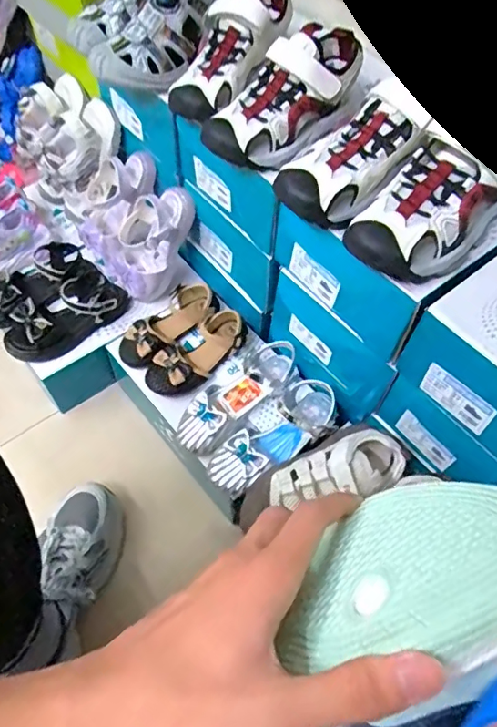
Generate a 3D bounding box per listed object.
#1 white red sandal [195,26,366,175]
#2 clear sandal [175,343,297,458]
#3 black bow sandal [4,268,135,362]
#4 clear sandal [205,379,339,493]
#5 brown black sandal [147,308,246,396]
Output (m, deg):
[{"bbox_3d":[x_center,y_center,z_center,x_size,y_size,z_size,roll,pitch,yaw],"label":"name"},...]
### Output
[{"bbox_3d":[0.048,-0.319,0.593,0.208,0.078,0.084,-43,67,-2],"label":"white red sandal"},{"bbox_3d":[-0.015,0.042,0.724,0.200,0.064,0.072,-35,65,-22],"label":"clear sandal"},{"bbox_3d":[-0.296,-0.082,0.822,0.198,0.069,0.091,-34,65,-22],"label":"black bow sandal"},{"bbox_3d":[0.042,0.094,0.697,0.207,0.060,0.071,-35,65,-22],"label":"clear sandal"},{"bbox_3d":[-0.074,-0.015,0.770,0.166,0.051,0.071,-37,66,-23],"label":"brown black sandal"}]

